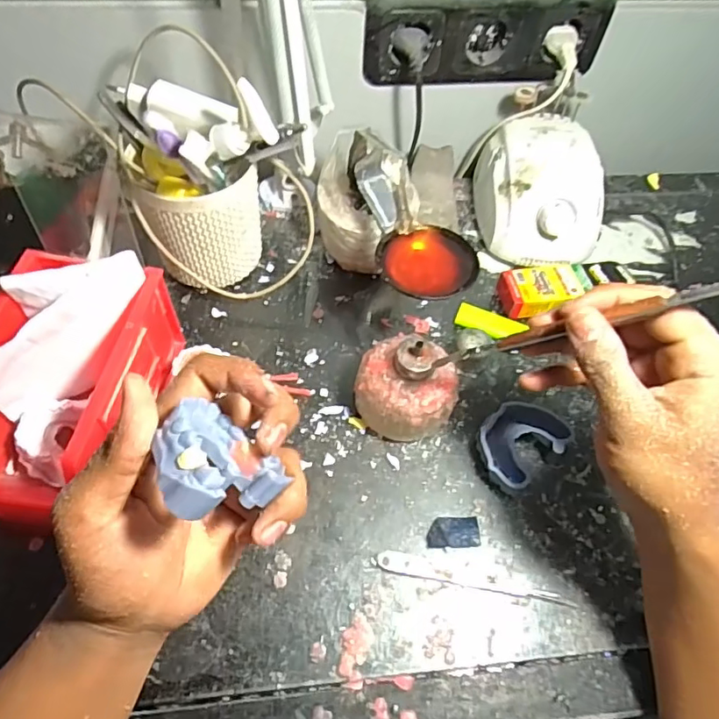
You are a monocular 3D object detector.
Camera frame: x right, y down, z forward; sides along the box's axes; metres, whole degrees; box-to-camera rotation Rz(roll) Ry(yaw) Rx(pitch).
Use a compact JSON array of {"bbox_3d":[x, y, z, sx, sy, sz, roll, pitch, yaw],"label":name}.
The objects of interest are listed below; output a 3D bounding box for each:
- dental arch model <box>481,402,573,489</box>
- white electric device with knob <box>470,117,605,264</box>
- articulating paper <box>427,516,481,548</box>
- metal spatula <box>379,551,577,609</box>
[{"bbox_3d":[0.118,0.064,0.413,0.067,0.027,0.052,-34,67,-22],"label":"dental arch model"},{"bbox_3d":[0.172,-0.160,0.527,0.104,0.078,0.138,2,59,-3],"label":"white electric device with knob"},{"bbox_3d":[0.066,0.121,0.385,0.037,0.004,0.021,1,59,-4],"label":"articulating paper"},{"bbox_3d":[0.077,0.148,0.370,0.128,0.004,0.013,11,59,2],"label":"metal spatula"}]

